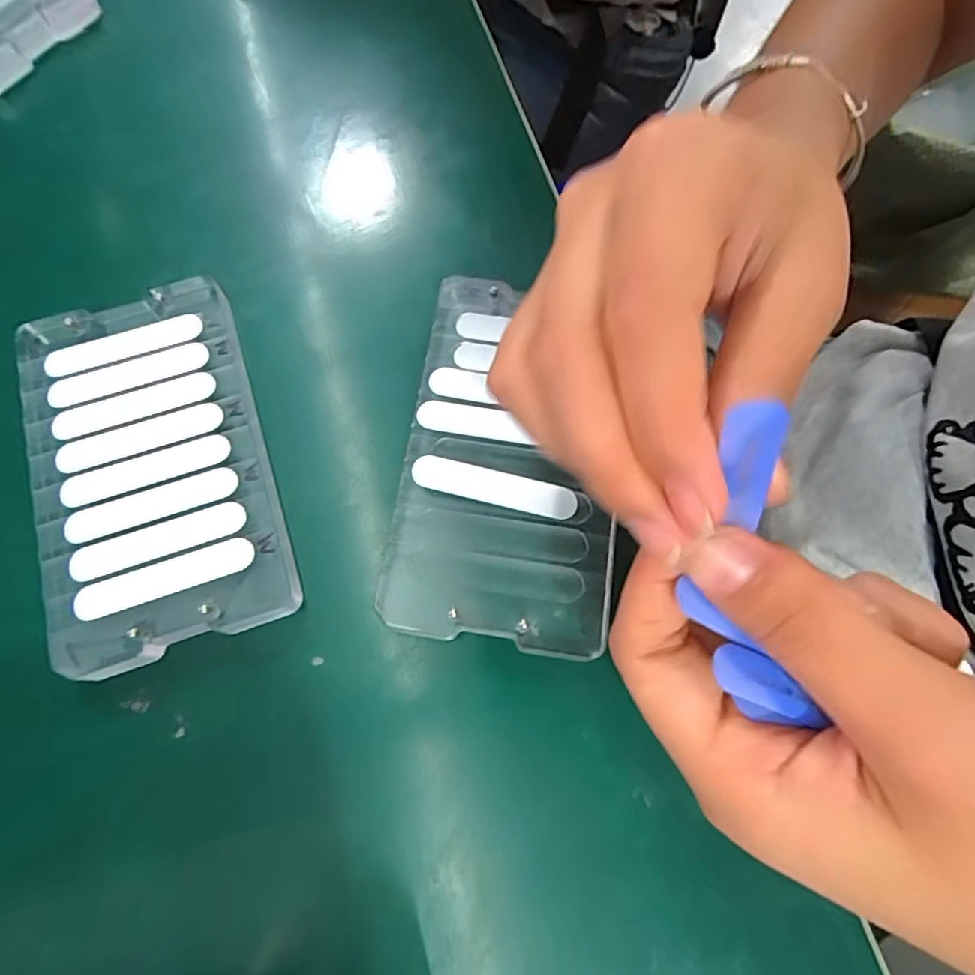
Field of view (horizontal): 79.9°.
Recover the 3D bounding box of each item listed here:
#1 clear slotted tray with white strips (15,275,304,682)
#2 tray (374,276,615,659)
[{"bbox_3d":[-0.108,-0.009,0.190,0.070,0.013,0.124,-19,72,-7],"label":"clear slotted tray with white strips"},{"bbox_3d":[0.007,-0.011,0.191,0.065,0.014,0.121,7,71,2],"label":"tray"}]

